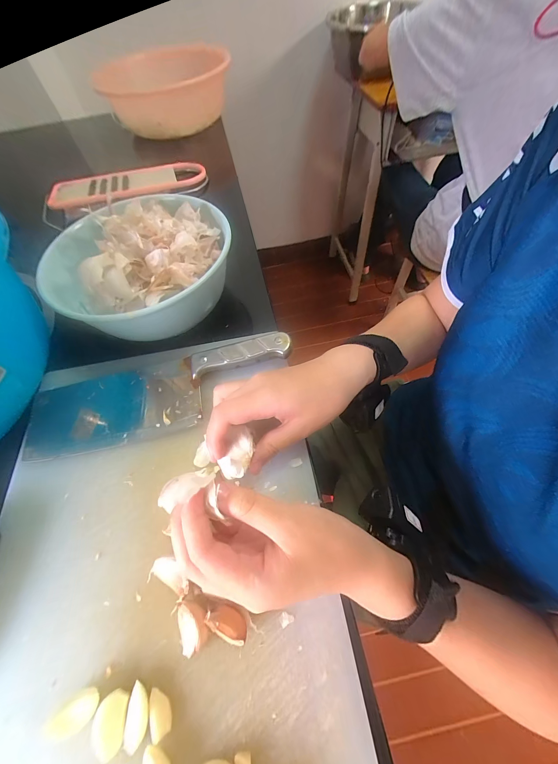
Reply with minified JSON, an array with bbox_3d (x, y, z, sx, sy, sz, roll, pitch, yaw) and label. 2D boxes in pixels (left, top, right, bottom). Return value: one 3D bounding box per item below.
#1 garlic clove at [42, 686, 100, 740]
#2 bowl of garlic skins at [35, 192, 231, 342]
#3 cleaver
[{"bbox_3d":[-0.127,0.208,0.174,0.026,0.015,0.016,-33,64,-13],"label":"garlic clove"},{"bbox_3d":[-0.154,-0.134,0.323,0.197,0.083,0.200,-2,61,3],"label":"bowl of garlic skins"},{"bbox_3d":[-0.121,0.012,0.280,0.271,0.021,0.080,-13,61,-3],"label":"cleaver"}]

